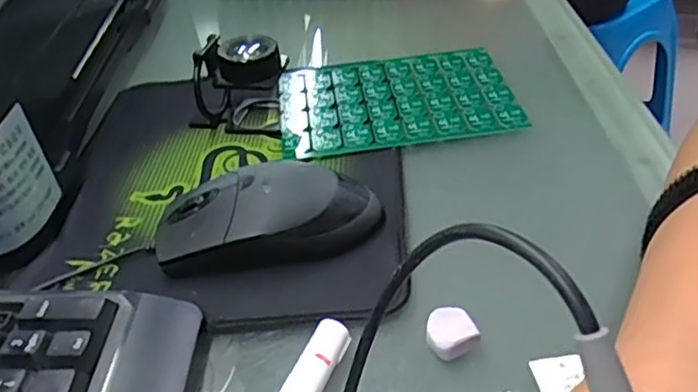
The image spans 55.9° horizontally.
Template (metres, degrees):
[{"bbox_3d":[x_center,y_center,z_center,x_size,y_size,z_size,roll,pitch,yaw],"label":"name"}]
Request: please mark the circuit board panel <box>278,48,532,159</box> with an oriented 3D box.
[{"bbox_3d":[0.029,-0.067,0.444,0.151,0.006,0.112,-8,39,-1],"label":"circuit board panel"}]

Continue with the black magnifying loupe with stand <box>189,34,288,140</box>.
[{"bbox_3d":[-0.070,-0.077,0.434,0.063,0.062,0.051,11,39,13],"label":"black magnifying loupe with stand"}]

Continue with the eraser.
[{"bbox_3d":[0.042,0.058,0.278,0.020,0.009,0.020,-15,38,-9],"label":"eraser"}]

